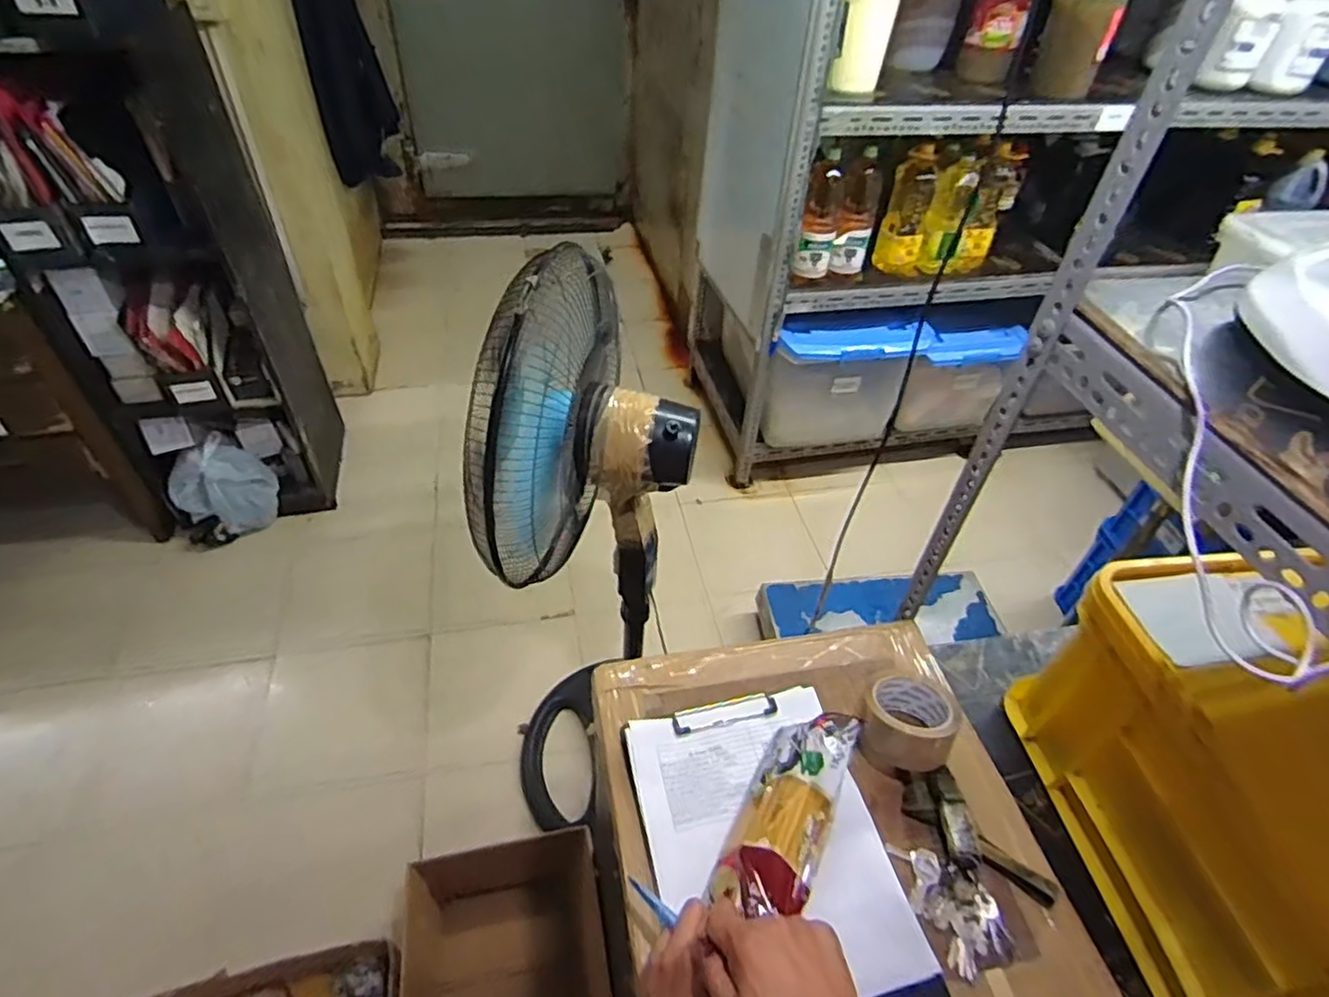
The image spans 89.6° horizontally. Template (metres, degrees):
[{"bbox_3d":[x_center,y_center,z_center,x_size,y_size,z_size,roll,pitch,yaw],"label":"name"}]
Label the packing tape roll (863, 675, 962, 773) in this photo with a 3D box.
[{"bbox_3d":[0.265,0.238,0.719,0.092,0.060,0.089,2,44,-2],"label":"packing tape roll"}]

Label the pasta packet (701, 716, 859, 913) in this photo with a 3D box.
[{"bbox_3d":[0.118,0.295,0.641,0.081,0.069,0.194,22,47,17],"label":"pasta packet"}]

